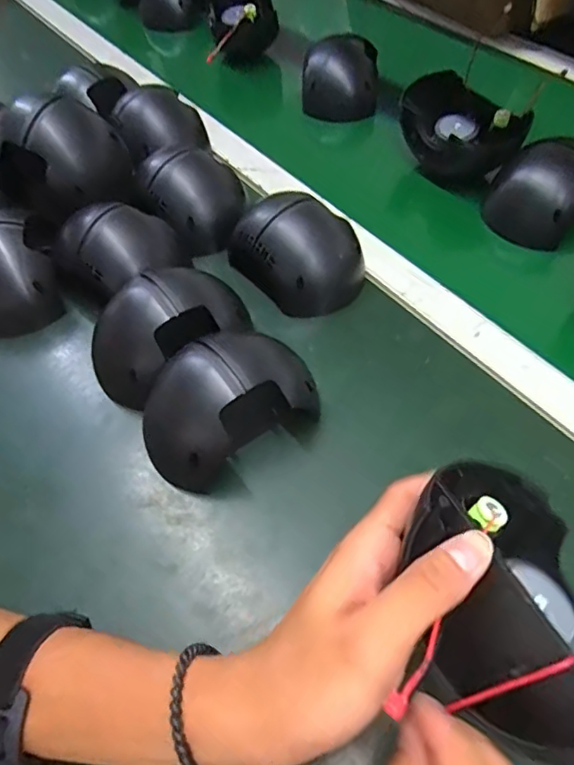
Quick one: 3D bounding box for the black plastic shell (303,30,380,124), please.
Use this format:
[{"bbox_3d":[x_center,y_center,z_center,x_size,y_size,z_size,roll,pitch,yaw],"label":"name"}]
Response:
[{"bbox_3d":[0.067,-0.365,0.677,0.104,0.093,0.047,4,55,8],"label":"black plastic shell"}]

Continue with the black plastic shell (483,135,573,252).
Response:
[{"bbox_3d":[0.248,-0.174,0.528,0.074,0.070,0.100,-40,60,-21],"label":"black plastic shell"}]

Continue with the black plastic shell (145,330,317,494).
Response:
[{"bbox_3d":[-0.042,0.013,0.393,0.128,0.064,0.086,-33,58,-18],"label":"black plastic shell"}]

